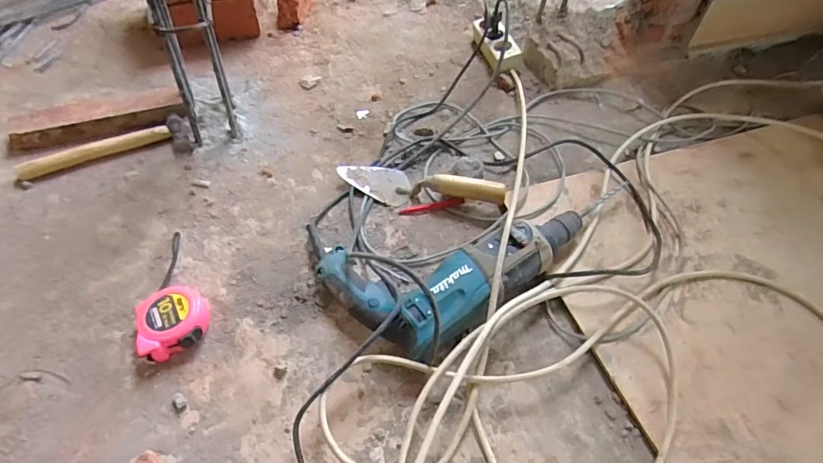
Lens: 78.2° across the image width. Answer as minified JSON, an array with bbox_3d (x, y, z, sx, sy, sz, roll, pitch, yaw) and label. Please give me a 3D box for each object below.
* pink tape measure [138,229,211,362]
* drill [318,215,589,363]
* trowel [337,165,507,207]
[{"bbox_3d":[-0.337,0.079,0.710,0.085,0.039,0.201,-16,57,-11],"label":"pink tape measure"},{"bbox_3d":[0.064,0.022,0.737,0.364,0.090,0.217,-31,60,-20],"label":"drill"},{"bbox_3d":[0.016,-0.078,0.854,0.282,0.059,0.069,8,44,16],"label":"trowel"}]

